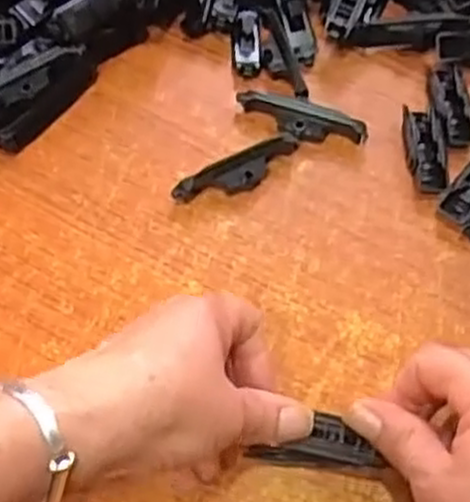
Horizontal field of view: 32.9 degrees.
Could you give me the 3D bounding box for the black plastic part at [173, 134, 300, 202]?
[{"bbox_3d":[0.003,-0.046,0.468,0.082,0.019,0.019,-27,66,-17],"label":"black plastic part"}]

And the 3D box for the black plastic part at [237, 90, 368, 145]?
[{"bbox_3d":[0.040,-0.079,0.491,0.081,0.020,0.020,18,61,7],"label":"black plastic part"}]

